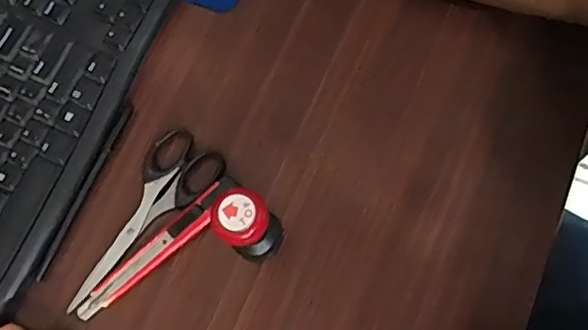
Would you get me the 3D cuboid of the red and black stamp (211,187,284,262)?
[{"bbox_3d":[-0.029,0.040,0.385,0.038,0.075,0.038,0,74,0],"label":"red and black stamp"}]

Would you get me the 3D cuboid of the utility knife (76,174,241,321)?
[{"bbox_3d":[-0.098,0.059,0.418,0.143,0.013,0.020,-40,78,-11],"label":"utility knife"}]

